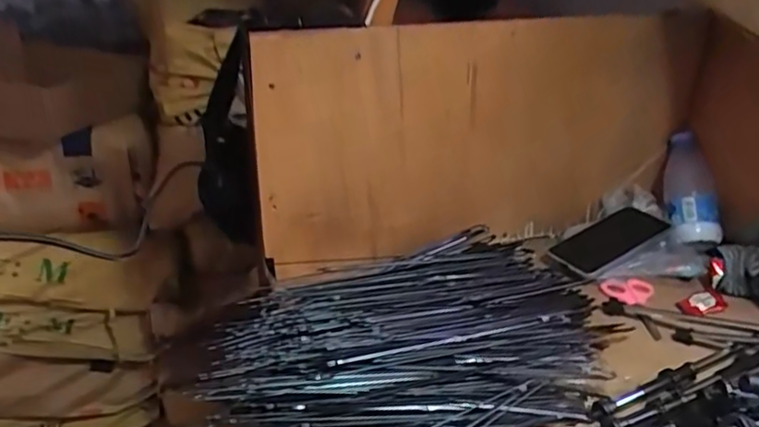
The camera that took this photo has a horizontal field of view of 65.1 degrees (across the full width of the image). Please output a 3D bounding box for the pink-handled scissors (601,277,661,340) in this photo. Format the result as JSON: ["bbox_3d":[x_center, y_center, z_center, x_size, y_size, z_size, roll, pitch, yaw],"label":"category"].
[{"bbox_3d":[0.298,0.107,0.682,0.060,0.016,0.099,-1,26,-4],"label":"pink-handled scissors"}]

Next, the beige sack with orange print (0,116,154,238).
[{"bbox_3d":[-0.650,-0.041,0.973,0.510,0.175,0.106,0,26,-2],"label":"beige sack with orange print"}]

